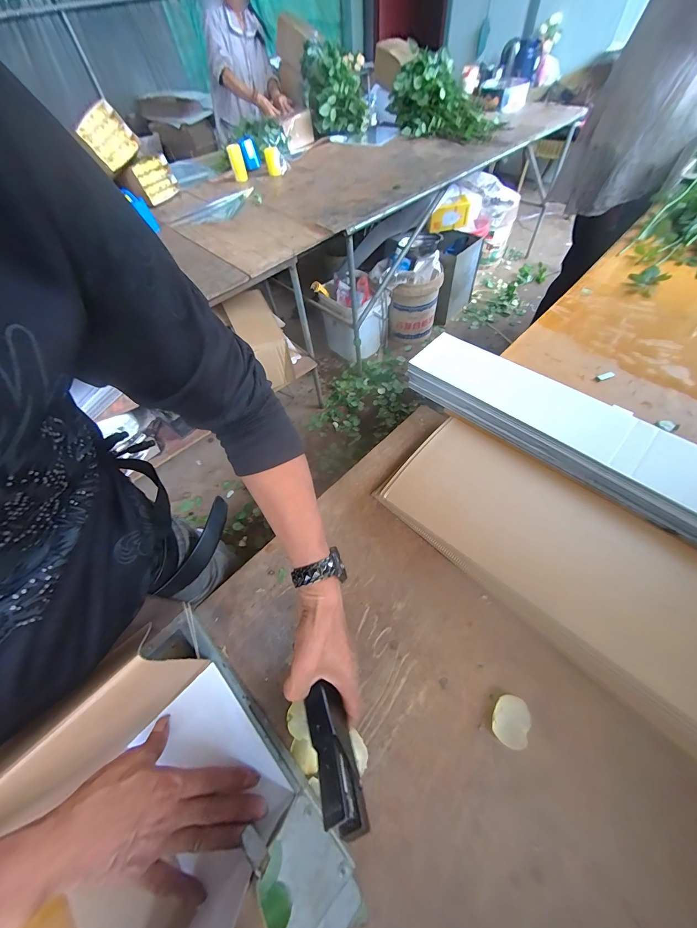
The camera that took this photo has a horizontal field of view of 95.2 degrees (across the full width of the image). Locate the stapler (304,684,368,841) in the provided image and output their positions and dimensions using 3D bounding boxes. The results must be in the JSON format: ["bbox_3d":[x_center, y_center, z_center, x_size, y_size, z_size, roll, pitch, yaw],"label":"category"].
[{"bbox_3d":[-0.013,0.270,0.294,0.032,0.044,0.103,-18,39,-8],"label":"stapler"}]

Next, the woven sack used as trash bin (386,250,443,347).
[{"bbox_3d":[0.358,-0.863,1.739,0.202,0.399,0.252,26,64,20],"label":"woven sack used as trash bin"}]

